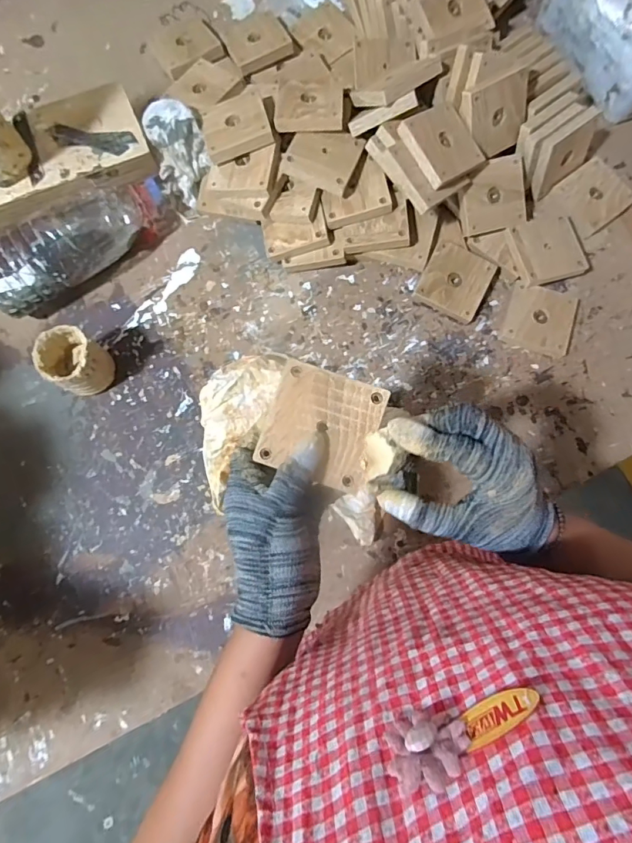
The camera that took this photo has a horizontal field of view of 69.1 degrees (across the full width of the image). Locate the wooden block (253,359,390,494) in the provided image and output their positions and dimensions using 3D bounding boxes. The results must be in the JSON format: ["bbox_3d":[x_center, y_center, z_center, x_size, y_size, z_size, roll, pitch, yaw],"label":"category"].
[{"bbox_3d":[0.005,0.003,0.345,0.081,0.010,0.080,18,78,2],"label":"wooden block"}]

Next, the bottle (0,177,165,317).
[{"bbox_3d":[-0.293,-0.223,0.569,0.228,0.085,0.080,-36,83,-7],"label":"bottle"}]

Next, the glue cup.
[{"bbox_3d":[-0.281,-0.067,0.545,0.070,0.076,0.063,45,82,5],"label":"glue cup"}]

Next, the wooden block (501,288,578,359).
[{"bbox_3d":[0.291,-0.131,0.595,0.088,0.018,0.086,19,80,1],"label":"wooden block"}]

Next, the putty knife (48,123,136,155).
[{"bbox_3d":[-0.270,-0.341,0.556,0.099,0.004,0.030,6,80,-1],"label":"putty knife"}]

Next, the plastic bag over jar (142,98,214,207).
[{"bbox_3d":[-0.175,-0.345,0.596,0.067,0.078,0.103,-19,82,-5],"label":"plastic bag over jar"}]

